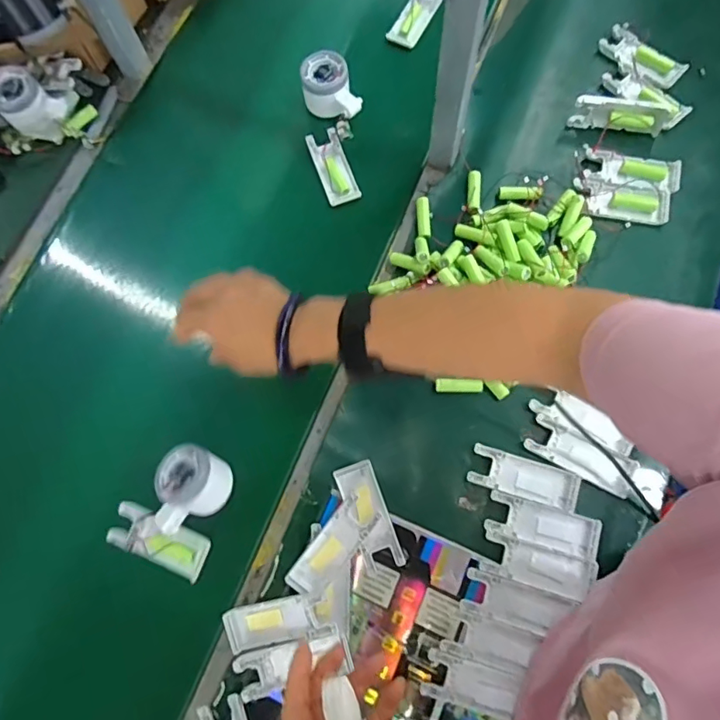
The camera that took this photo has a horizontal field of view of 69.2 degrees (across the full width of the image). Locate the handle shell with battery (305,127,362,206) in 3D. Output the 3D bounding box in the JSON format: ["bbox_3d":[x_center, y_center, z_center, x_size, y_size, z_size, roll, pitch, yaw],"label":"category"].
[{"bbox_3d":[-0.033,-0.240,0.652,0.039,0.018,0.098,-19,74,-4],"label":"handle shell with battery"}]

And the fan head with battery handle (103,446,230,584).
[{"bbox_3d":[-0.190,0.143,0.520,0.099,0.053,0.121,22,76,8],"label":"fan head with battery handle"}]

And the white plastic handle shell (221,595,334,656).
[{"bbox_3d":[-0.078,0.246,0.489,0.095,0.017,0.039,-14,74,-2],"label":"white plastic handle shell"}]

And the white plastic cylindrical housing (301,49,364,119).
[{"bbox_3d":[-0.038,-0.336,0.655,0.061,0.049,0.079,-20,74,-4],"label":"white plastic cylindrical housing"}]

